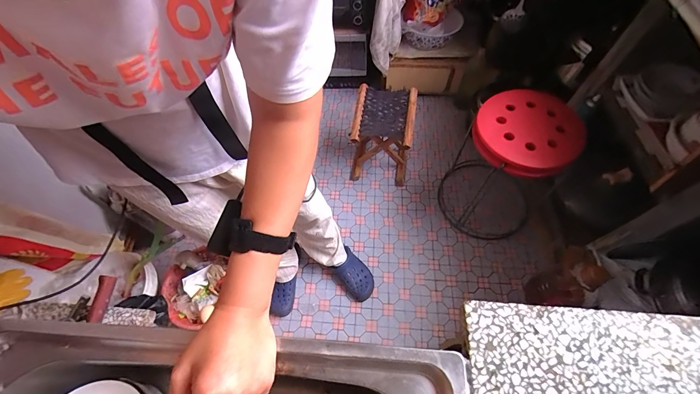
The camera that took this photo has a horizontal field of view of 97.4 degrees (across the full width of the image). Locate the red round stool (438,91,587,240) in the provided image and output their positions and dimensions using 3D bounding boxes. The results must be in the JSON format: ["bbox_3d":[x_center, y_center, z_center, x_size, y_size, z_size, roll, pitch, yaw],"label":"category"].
[{"bbox_3d":[0.556,-0.100,1.111,0.357,0.482,0.343,-2,60,3],"label":"red round stool"}]

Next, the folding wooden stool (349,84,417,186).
[{"bbox_3d":[0.136,-0.255,1.328,0.241,0.311,0.272,7,61,8],"label":"folding wooden stool"}]

